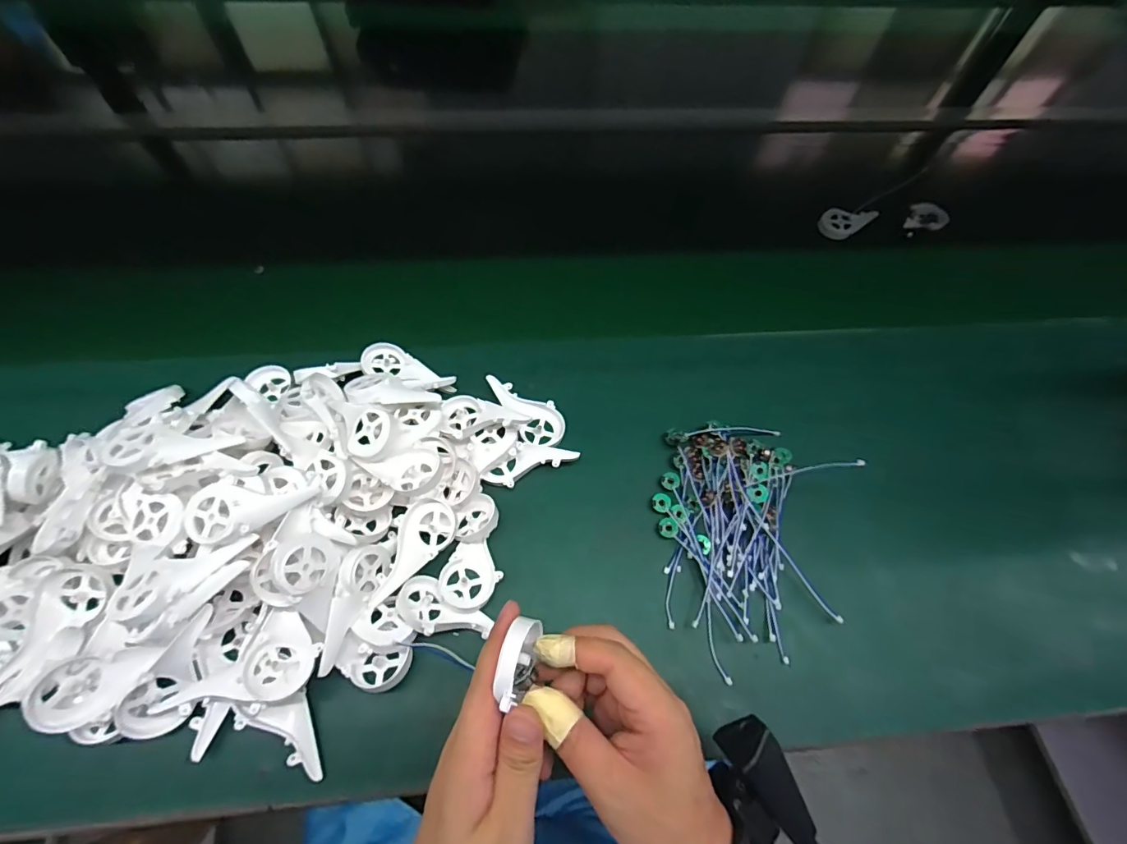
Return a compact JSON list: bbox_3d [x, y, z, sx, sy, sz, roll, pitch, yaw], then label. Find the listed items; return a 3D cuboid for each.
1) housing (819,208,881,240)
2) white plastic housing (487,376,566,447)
[{"bbox_3d":[0.389,-0.278,0.652,0.078,0.020,0.044,-34,69,-18],"label":"housing"},{"bbox_3d":[-0.034,-0.014,0.476,0.045,0.020,0.090,-29,67,-16],"label":"white plastic housing"}]

